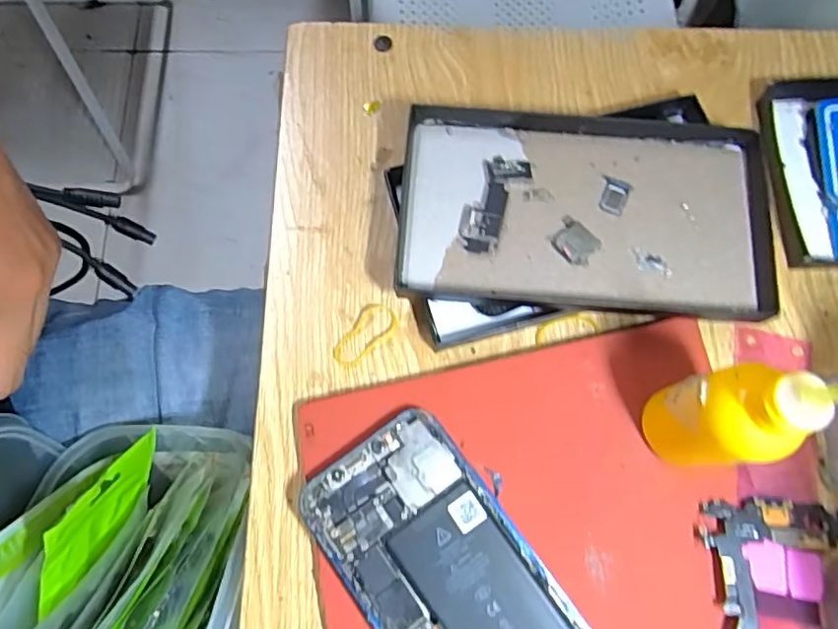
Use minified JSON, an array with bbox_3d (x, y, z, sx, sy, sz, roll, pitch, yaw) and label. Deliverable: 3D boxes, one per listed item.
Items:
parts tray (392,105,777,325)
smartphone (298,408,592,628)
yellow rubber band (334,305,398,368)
[{"bbox_3d":[0.082,-0.048,0.287,0.178,0.022,0.096,5,73,1],"label":"parts tray"},{"bbox_3d":[0.016,0.116,0.244,0.070,0.014,0.146,-35,76,-10],"label":"smartphone"},{"bbox_3d":[-0.027,0.009,0.284,0.036,0.004,0.018,-40,77,-11],"label":"yellow rubber band"}]

